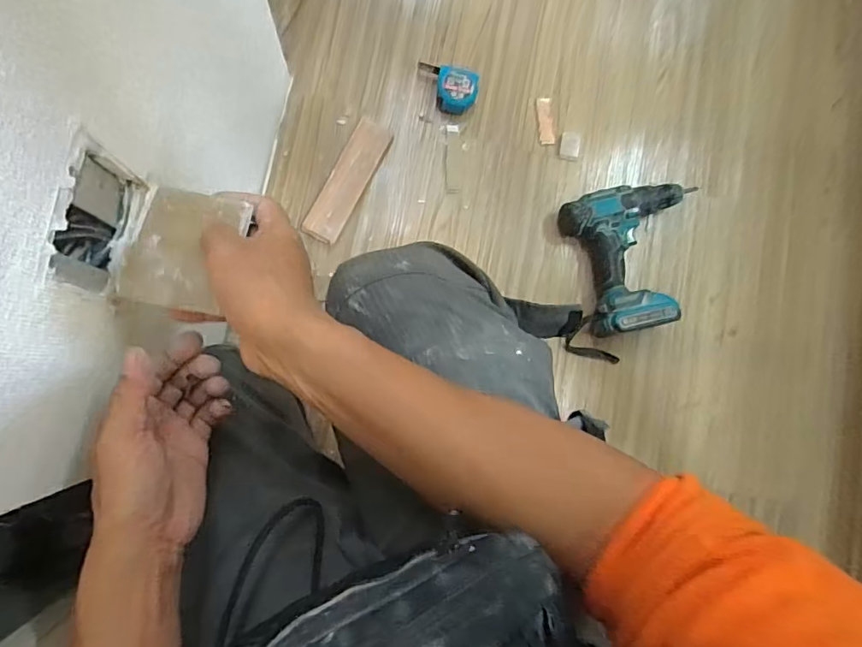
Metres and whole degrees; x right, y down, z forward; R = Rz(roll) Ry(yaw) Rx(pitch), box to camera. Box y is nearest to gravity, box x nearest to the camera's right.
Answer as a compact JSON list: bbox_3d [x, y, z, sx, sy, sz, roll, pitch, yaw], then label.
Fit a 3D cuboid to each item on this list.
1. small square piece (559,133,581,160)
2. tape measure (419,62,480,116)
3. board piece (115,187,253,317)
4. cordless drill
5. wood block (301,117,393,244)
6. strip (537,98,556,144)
[{"bbox_3d":[0.218,-0.278,0.811,0.030,0.005,0.045,9,84,-6],"label":"small square piece"},{"bbox_3d":[0.024,-0.358,0.780,0.092,0.040,0.070,15,83,-5],"label":"tape measure"},{"bbox_3d":[-0.178,-0.052,0.376,0.072,0.008,0.086,15,83,-5],"label":"board piece"},{"bbox_3d":[0.314,-0.103,0.775,0.200,0.074,0.212,1,85,-7],"label":"cordless drill"},{"bbox_3d":[-0.122,-0.208,0.759,0.053,0.018,0.190,27,82,-4],"label":"wood block"},{"bbox_3d":[0.180,-0.317,0.811,0.025,0.005,0.074,-5,85,-7],"label":"strip"}]

